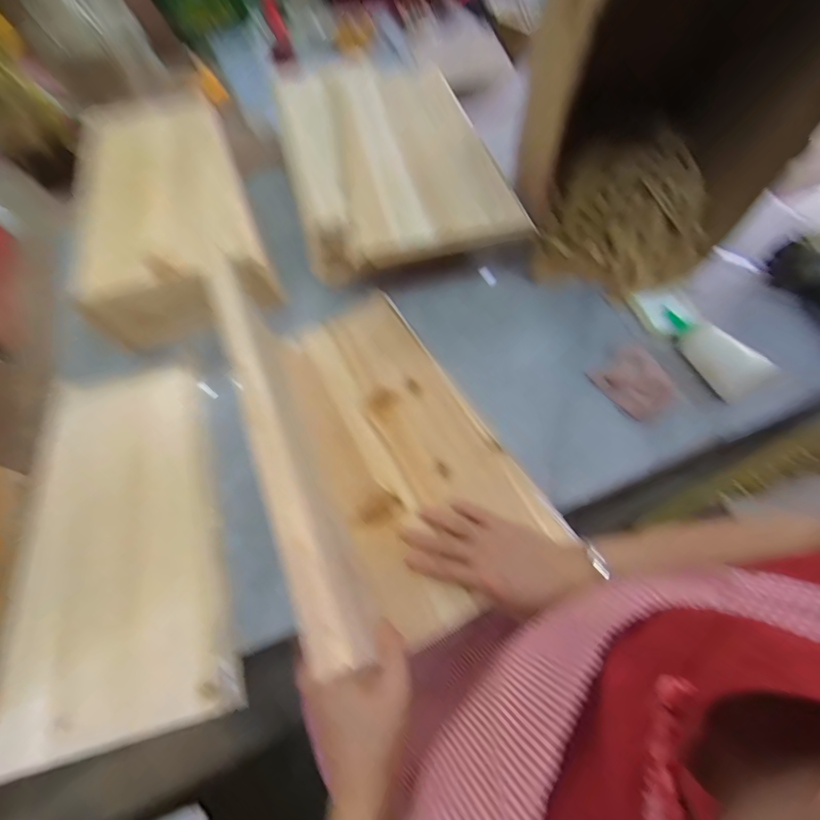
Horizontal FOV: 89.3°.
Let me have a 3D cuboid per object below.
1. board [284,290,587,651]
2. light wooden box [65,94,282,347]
[{"bbox_3d":[-0.015,0.030,0.518,0.212,0.029,0.417,-28,67,-11],"label":"board"},{"bbox_3d":[-0.375,-0.295,0.648,0.252,0.090,0.371,-23,66,-9],"label":"light wooden box"}]

